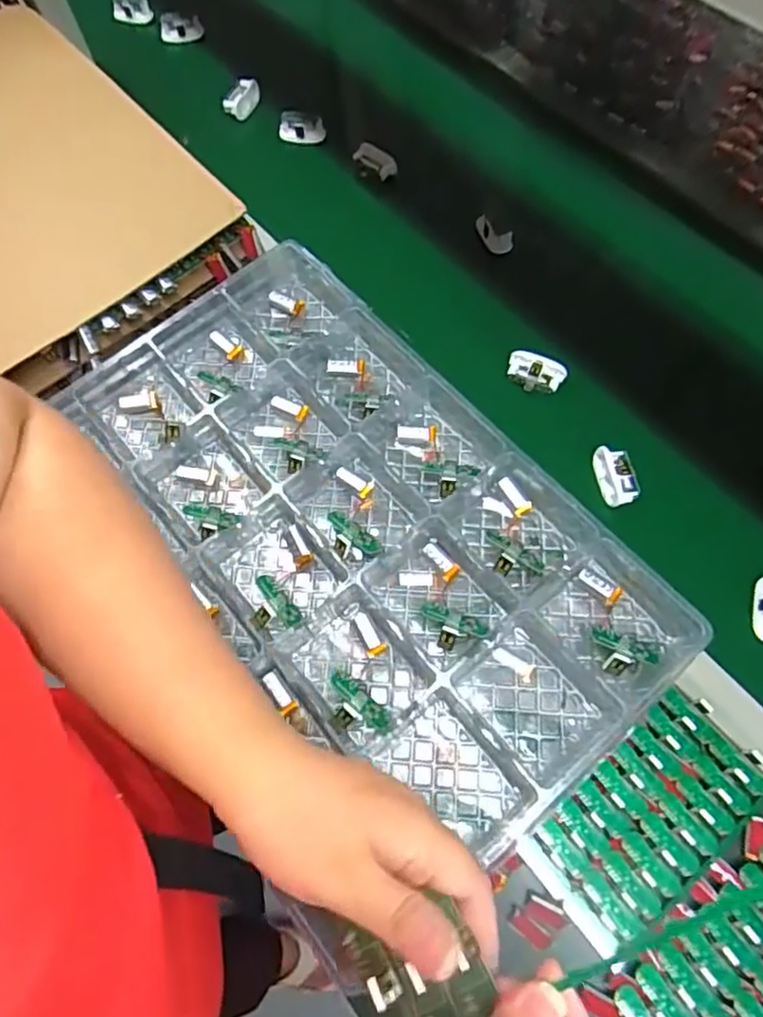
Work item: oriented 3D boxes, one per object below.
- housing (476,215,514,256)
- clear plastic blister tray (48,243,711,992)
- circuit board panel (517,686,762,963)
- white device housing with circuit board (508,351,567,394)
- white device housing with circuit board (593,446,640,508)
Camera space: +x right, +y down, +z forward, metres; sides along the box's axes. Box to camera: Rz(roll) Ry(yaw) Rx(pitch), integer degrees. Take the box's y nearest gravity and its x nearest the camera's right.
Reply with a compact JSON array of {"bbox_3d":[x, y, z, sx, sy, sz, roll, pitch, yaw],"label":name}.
[{"bbox_3d":[0.127,-0.315,0.713,0.020,0.023,0.054,-43,73,-13],"label":"housing"},{"bbox_3d":[-0.021,0.001,0.469,0.266,0.036,0.470,-38,71,-11],"label":"clear plastic blister tray"},{"bbox_3d":[0.202,0.234,0.467,0.183,0.022,0.096,-38,71,-12],"label":"circuit board panel"},{"bbox_3d":[0.157,-0.139,0.630,0.057,0.024,0.025,22,71,11],"label":"white device housing with circuit board"},{"bbox_3d":[0.224,-0.031,0.588,0.033,0.016,0.058,-10,68,-1],"label":"white device housing with circuit board"}]

